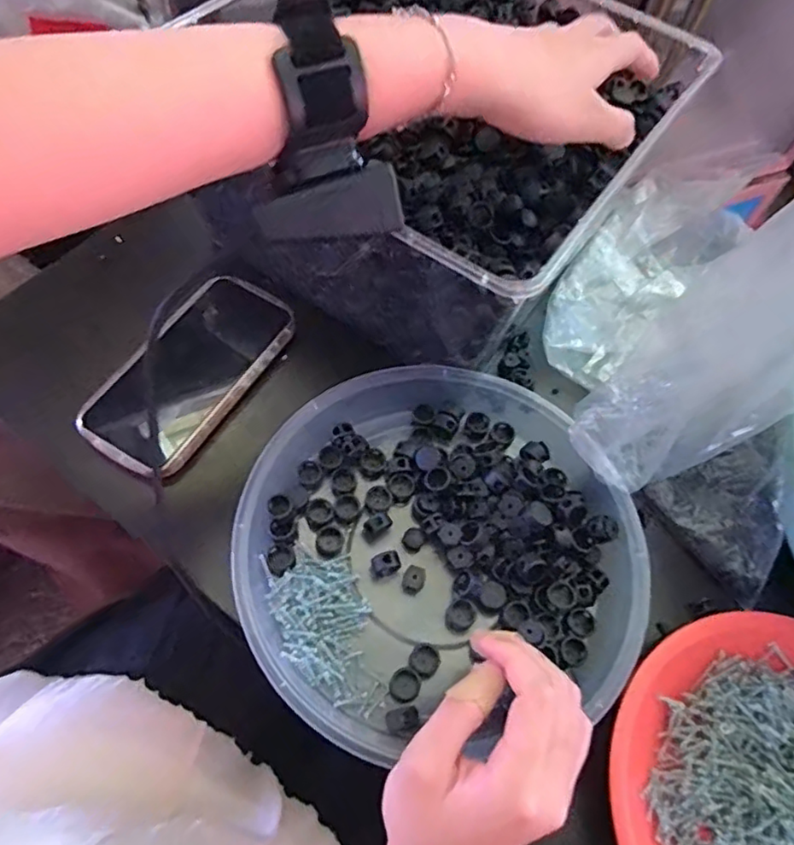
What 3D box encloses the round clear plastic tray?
[{"bbox_3d":[0.025,0.065,0.359,0.232,0.033,0.210,-10,63,-8],"label":"round clear plastic tray"}]

